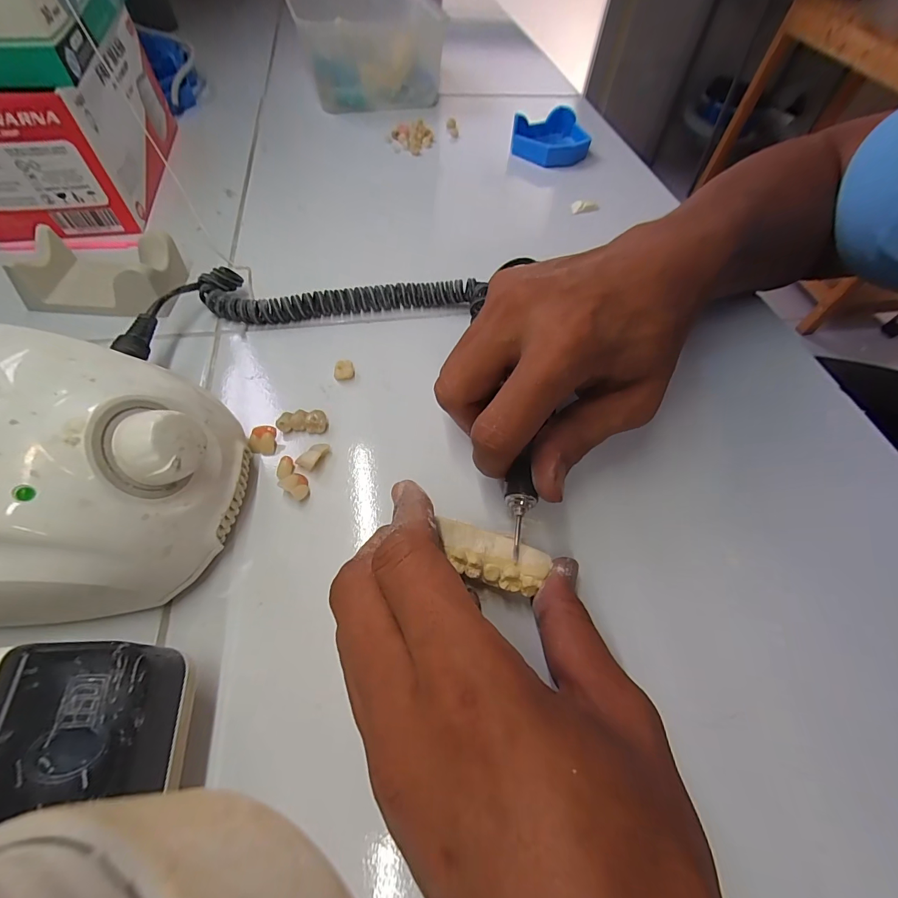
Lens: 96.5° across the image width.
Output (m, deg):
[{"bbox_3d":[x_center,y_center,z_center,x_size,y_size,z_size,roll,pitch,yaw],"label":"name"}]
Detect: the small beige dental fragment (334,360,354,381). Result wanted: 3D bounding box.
[{"bbox_3d":[-0.065,-0.048,0.247,0.012,0.009,0.010,-14,60,-12],"label":"small beige dental fragment"}]

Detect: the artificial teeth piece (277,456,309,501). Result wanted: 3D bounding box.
[{"bbox_3d":[-0.082,0.016,0.207,0.013,0.008,0.024,-36,66,-23],"label":"artificial teeth piece"}]

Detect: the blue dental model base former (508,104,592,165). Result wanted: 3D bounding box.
[{"bbox_3d":[0.107,-0.317,0.413,0.085,0.024,0.069,-34,77,-24],"label":"blue dental model base former"}]

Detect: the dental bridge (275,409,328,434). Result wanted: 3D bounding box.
[{"bbox_3d":[-0.082,-0.015,0.226,0.026,0.008,0.012,-2,58,-5],"label":"dental bridge"}]

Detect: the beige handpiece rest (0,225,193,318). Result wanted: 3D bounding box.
[{"bbox_3d":[-0.224,-0.117,0.259,0.090,0.029,0.049,2,58,-2],"label":"beige handpiece rest"}]

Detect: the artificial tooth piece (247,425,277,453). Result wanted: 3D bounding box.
[{"bbox_3d":[-0.101,-0.005,0.217,0.013,0.009,0.012,5,58,0],"label":"artificial tooth piece"}]

